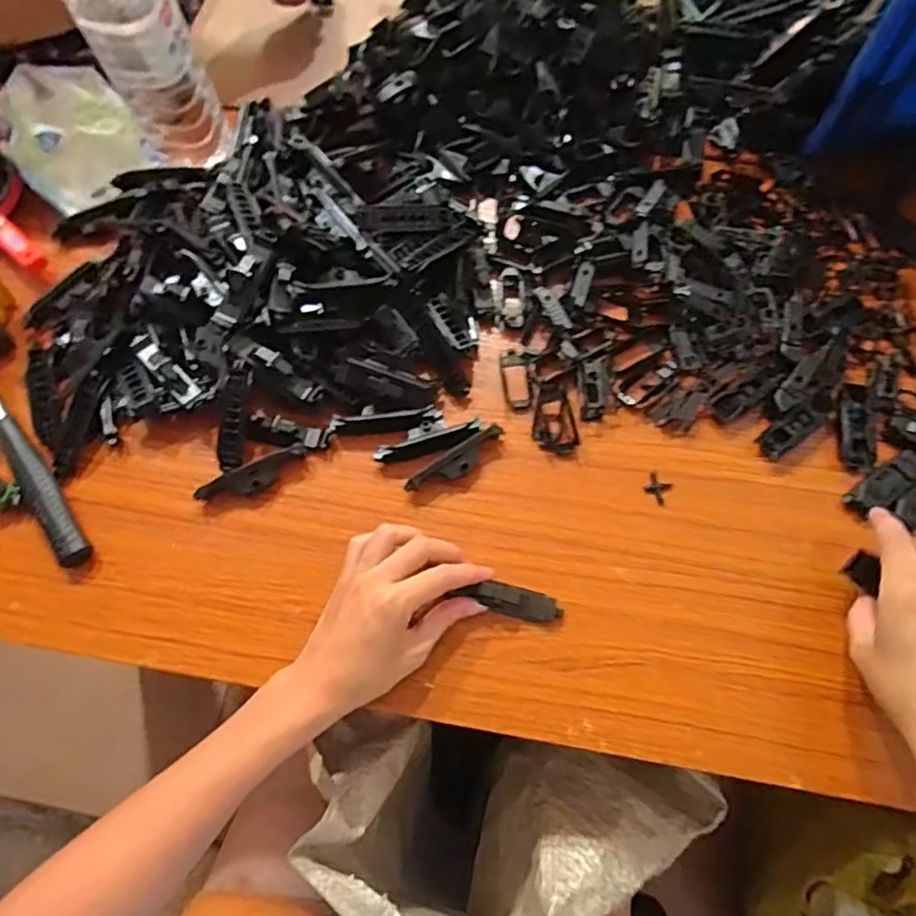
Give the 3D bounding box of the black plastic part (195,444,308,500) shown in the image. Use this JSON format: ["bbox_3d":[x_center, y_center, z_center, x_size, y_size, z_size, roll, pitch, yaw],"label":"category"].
[{"bbox_3d":[-0.146,0.014,0.439,0.081,0.016,0.019,-24,69,-8],"label":"black plastic part"}]

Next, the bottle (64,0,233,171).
[{"bbox_3d":[-0.233,-0.306,0.456,0.068,0.194,0.073,-26,69,-9],"label":"bottle"}]

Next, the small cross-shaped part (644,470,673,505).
[{"bbox_3d":[0.143,0.021,0.435,0.017,0.004,0.021,31,73,11],"label":"small cross-shaped part"}]

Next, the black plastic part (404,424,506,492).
[{"bbox_3d":[-0.001,0.003,0.438,0.079,0.016,0.018,-33,71,-11],"label":"black plastic part"}]

